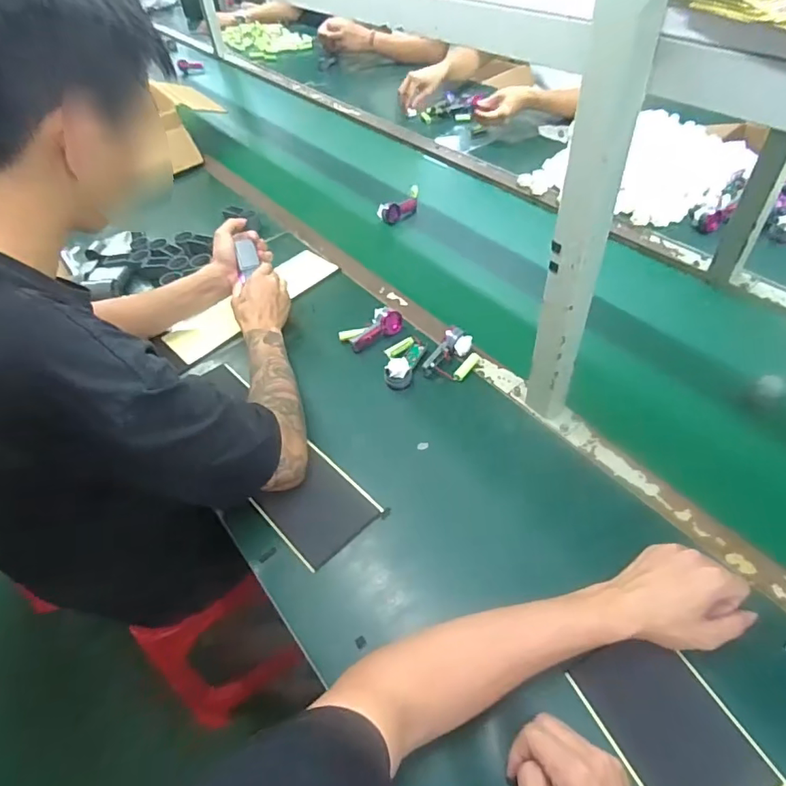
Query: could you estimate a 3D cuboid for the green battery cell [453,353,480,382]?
[{"bbox_3d":[0.110,-0.039,0.768,0.017,0.013,0.061,26,55,26],"label":"green battery cell"}]

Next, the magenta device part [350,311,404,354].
[{"bbox_3d":[-0.025,-0.094,0.829,0.093,0.040,0.026,-26,51,-17],"label":"magenta device part"}]

